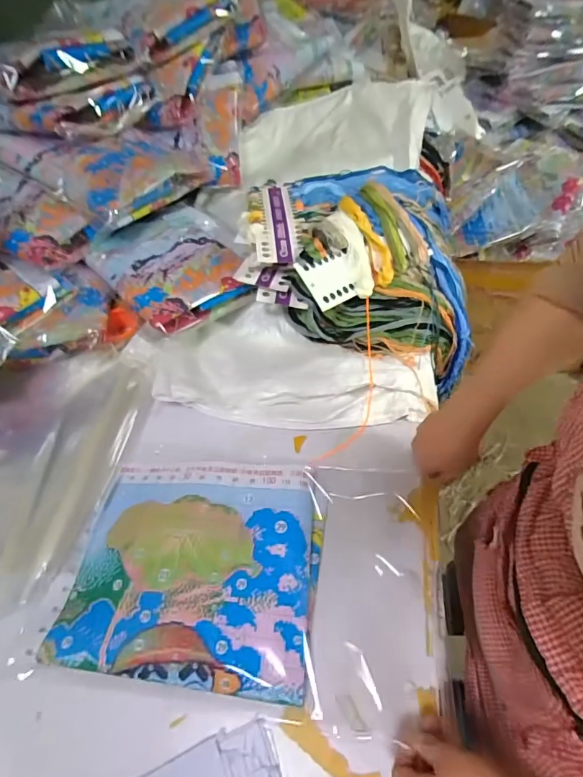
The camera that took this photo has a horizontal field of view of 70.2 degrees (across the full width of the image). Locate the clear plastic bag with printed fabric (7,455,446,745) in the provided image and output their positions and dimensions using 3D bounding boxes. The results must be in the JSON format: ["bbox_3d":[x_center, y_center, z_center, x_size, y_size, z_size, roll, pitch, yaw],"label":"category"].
[{"bbox_3d":[-0.055,0.218,0.502,0.454,0.057,0.266,5,58,7],"label":"clear plastic bag with printed fabric"}]

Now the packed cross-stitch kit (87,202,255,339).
[{"bbox_3d":[-0.202,-0.222,0.726,0.232,0.041,0.271,-35,60,-19],"label":"packed cross-stitch kit"}]

